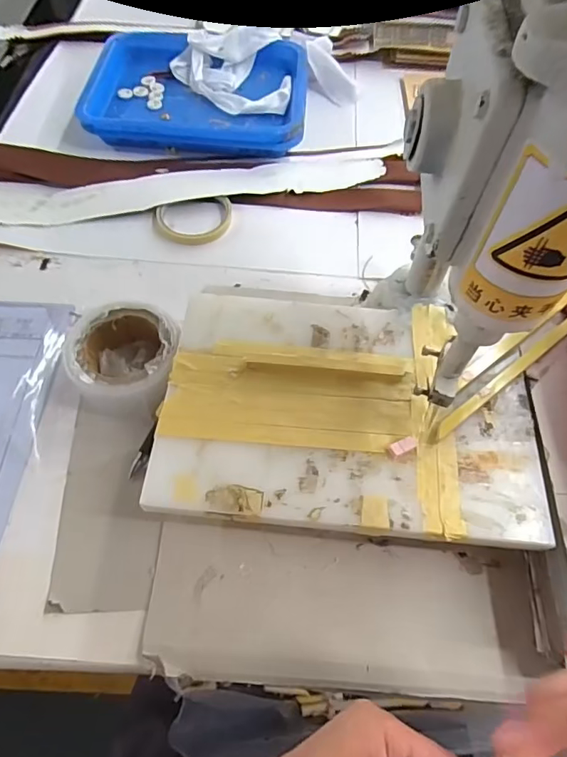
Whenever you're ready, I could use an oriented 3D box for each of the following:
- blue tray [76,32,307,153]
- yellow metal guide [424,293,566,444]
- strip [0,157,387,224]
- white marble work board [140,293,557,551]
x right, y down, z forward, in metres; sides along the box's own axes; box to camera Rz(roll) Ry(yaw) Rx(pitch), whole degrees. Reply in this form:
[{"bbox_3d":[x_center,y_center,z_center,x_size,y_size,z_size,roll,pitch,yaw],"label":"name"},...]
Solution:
[{"bbox_3d":[-0.112,-0.391,0.660,0.286,0.037,0.215,4,62,-1],"label":"blue tray"},{"bbox_3d":[0.235,-0.043,0.432,0.318,0.016,0.028,-35,68,-19],"label":"yellow metal guide"},{"bbox_3d":[-0.154,-0.226,0.577,0.542,0.016,0.070,-7,63,-7],"label":"strip"},{"bbox_3d":[0.052,0.021,0.393,0.292,0.011,0.197,6,62,0],"label":"white marble work board"}]

